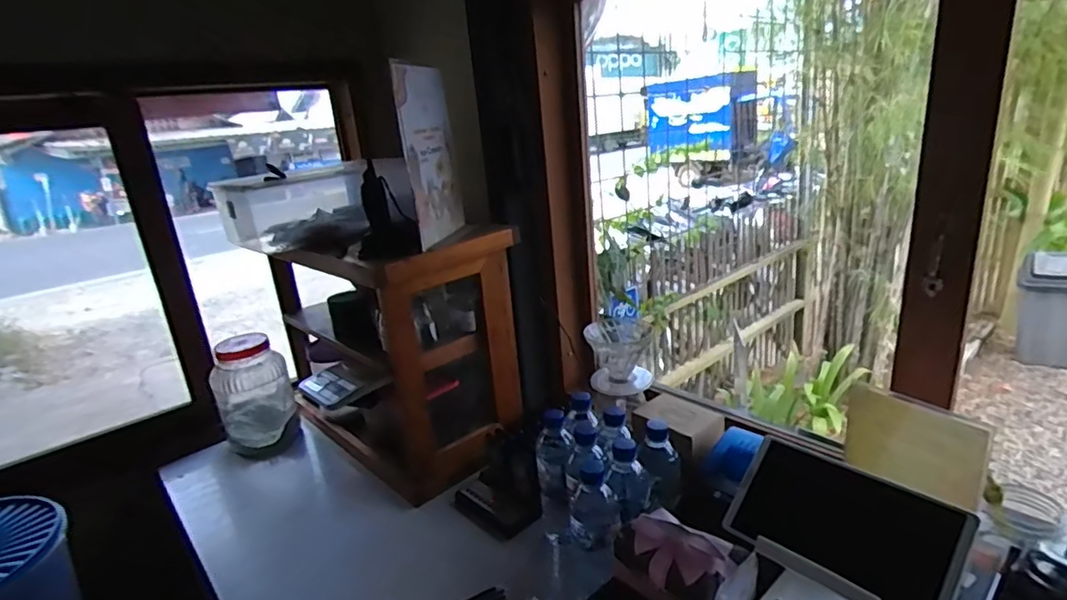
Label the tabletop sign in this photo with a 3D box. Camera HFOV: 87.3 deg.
[{"bbox_3d":[-0.172,-0.252,0.960,0.012,0.283,0.197,-1,21,13],"label":"tabletop sign"}]

